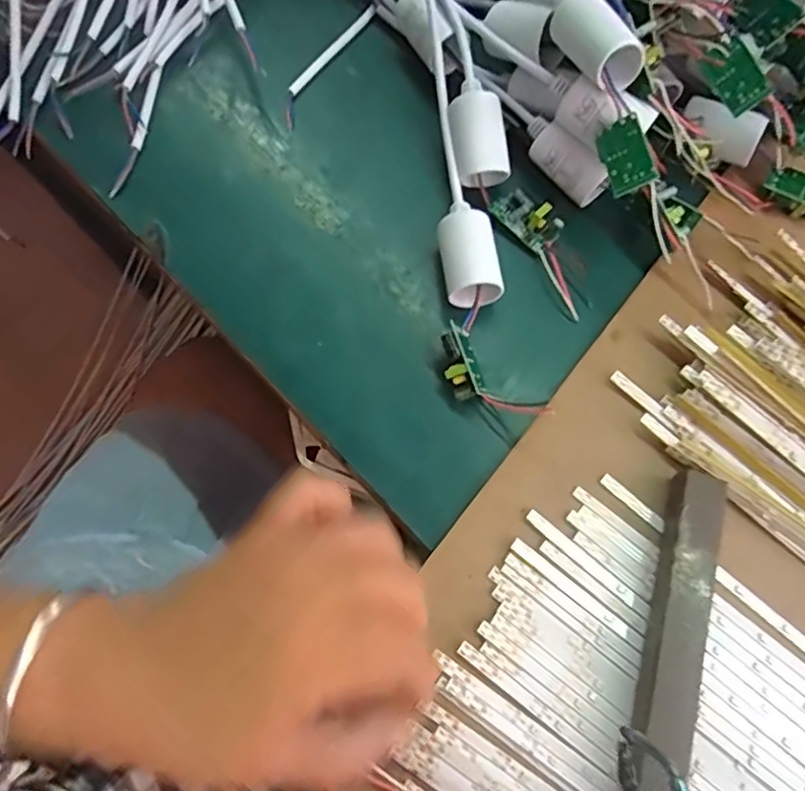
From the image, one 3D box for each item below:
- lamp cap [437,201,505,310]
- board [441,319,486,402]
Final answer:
[{"bbox_3d":[0.033,-0.072,0.324,0.029,0.023,0.054,-10,72,-6],"label":"lamp cap"},{"bbox_3d":[0.028,-0.016,0.307,0.017,0.018,0.036,-14,86,-4],"label":"board"}]

